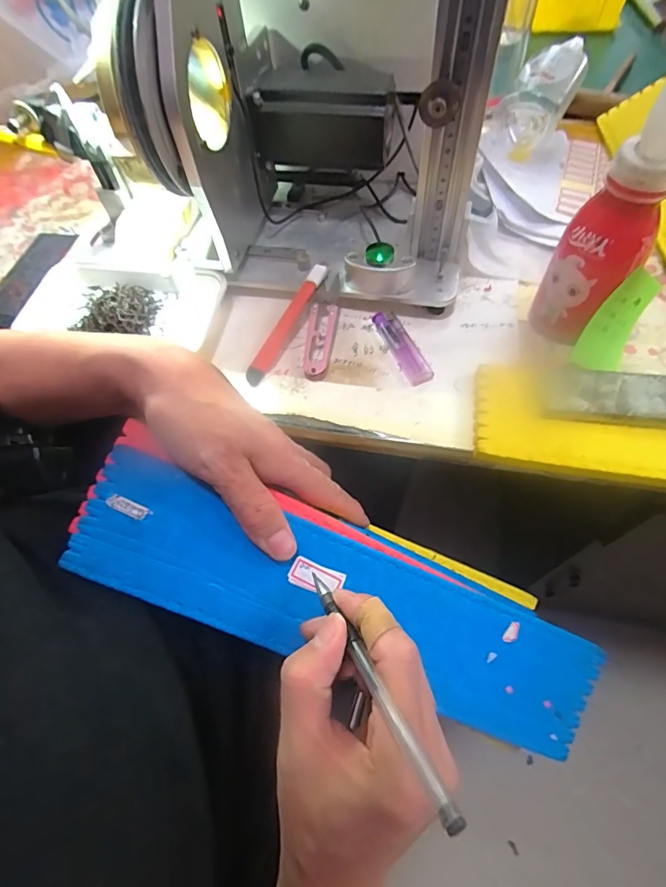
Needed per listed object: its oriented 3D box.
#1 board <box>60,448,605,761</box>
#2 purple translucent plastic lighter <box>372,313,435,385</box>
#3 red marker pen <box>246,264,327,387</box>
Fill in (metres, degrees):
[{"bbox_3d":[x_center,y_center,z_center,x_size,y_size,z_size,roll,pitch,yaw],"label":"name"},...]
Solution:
[{"bbox_3d":[0.010,0.106,0.270,0.335,0.004,0.078,24,85,-5],"label":"board"},{"bbox_3d":[0.057,-0.079,0.351,0.020,0.010,0.073,-21,62,-7],"label":"purple translucent plastic lighter"},{"bbox_3d":[-0.039,-0.100,0.364,0.016,0.011,0.119,28,83,18],"label":"red marker pen"}]

